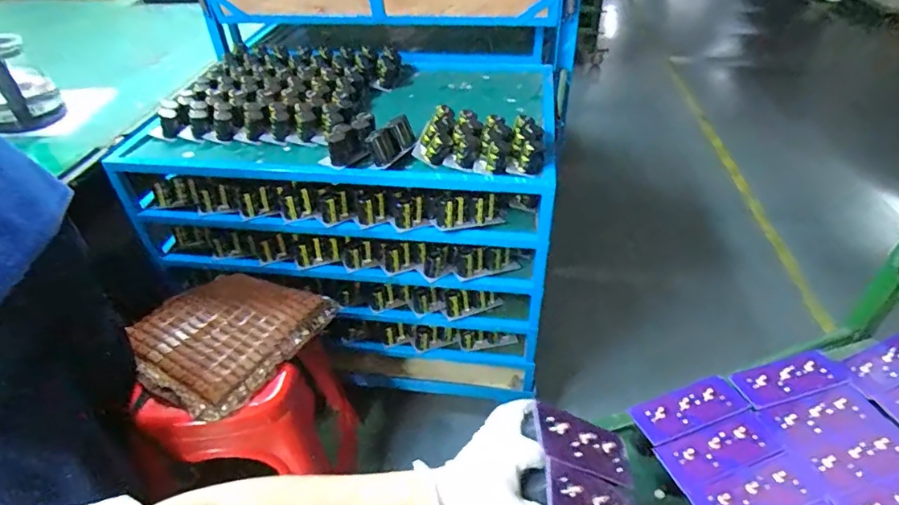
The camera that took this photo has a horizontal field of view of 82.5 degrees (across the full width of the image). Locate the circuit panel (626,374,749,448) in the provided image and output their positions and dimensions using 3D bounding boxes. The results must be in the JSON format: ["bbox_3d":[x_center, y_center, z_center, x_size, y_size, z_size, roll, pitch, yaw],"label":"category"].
[{"bbox_3d":[0.288,0.185,0.614,0.134,0.010,0.050,-14,41,-14],"label":"circuit panel"}]

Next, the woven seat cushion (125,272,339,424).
[{"bbox_3d":[-0.410,0.142,0.942,0.292,0.033,0.292,22,47,26],"label":"woven seat cushion"}]

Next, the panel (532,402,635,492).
[{"bbox_3d":[0.135,0.192,0.504,0.126,0.009,0.054,31,45,-23],"label":"panel"}]

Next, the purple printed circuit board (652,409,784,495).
[{"bbox_3d":[0.304,0.221,0.578,0.137,0.004,0.053,-15,41,-15],"label":"purple printed circuit board"}]

